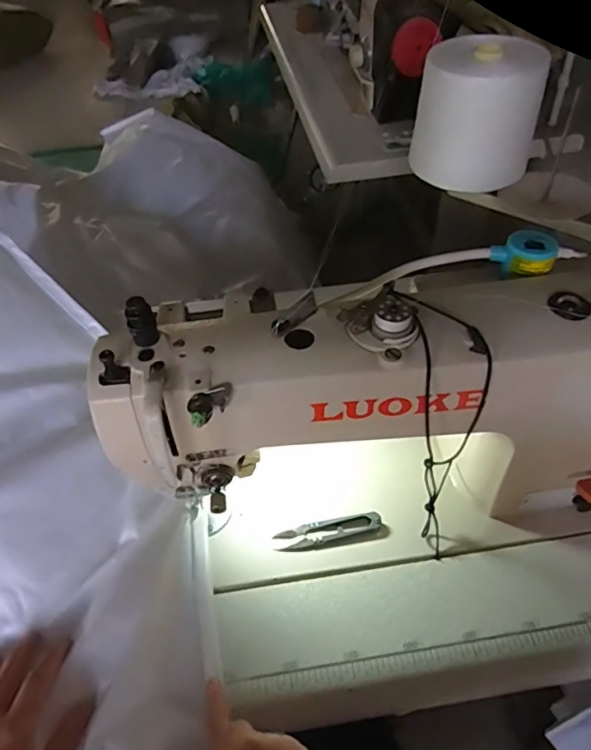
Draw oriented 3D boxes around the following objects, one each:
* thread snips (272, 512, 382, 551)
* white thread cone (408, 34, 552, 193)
[{"bbox_3d":[0.031,0.148,0.503,0.101,0.008,0.022,-12,48,-8],"label":"thread snips"},{"bbox_3d":[0.250,-0.359,0.732,0.159,0.162,0.164,12,49,13],"label":"white thread cone"}]

